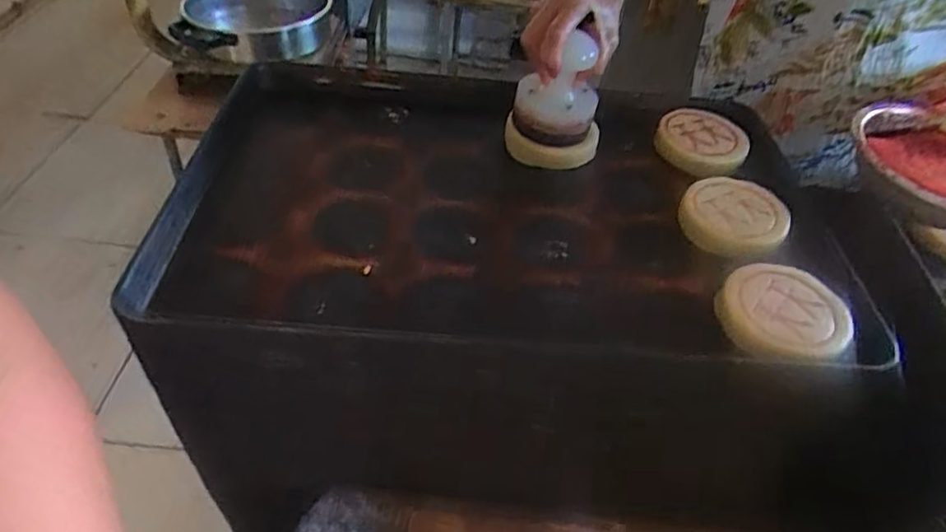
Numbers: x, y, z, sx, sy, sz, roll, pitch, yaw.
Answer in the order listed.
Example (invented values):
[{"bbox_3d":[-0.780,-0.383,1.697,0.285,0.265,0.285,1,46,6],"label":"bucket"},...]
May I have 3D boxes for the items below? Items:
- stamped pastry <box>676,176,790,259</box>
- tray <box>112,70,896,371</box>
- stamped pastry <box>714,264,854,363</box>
[{"bbox_3d":[0.253,-0.048,0.597,0.095,0.027,0.100,4,43,-4],"label":"stamped pastry"},{"bbox_3d":[0.046,-0.061,0.605,0.623,0.052,0.406,3,46,-4],"label":"tray"},{"bbox_3d":[0.255,0.037,0.509,0.094,0.026,0.095,4,43,-4],"label":"stamped pastry"}]

